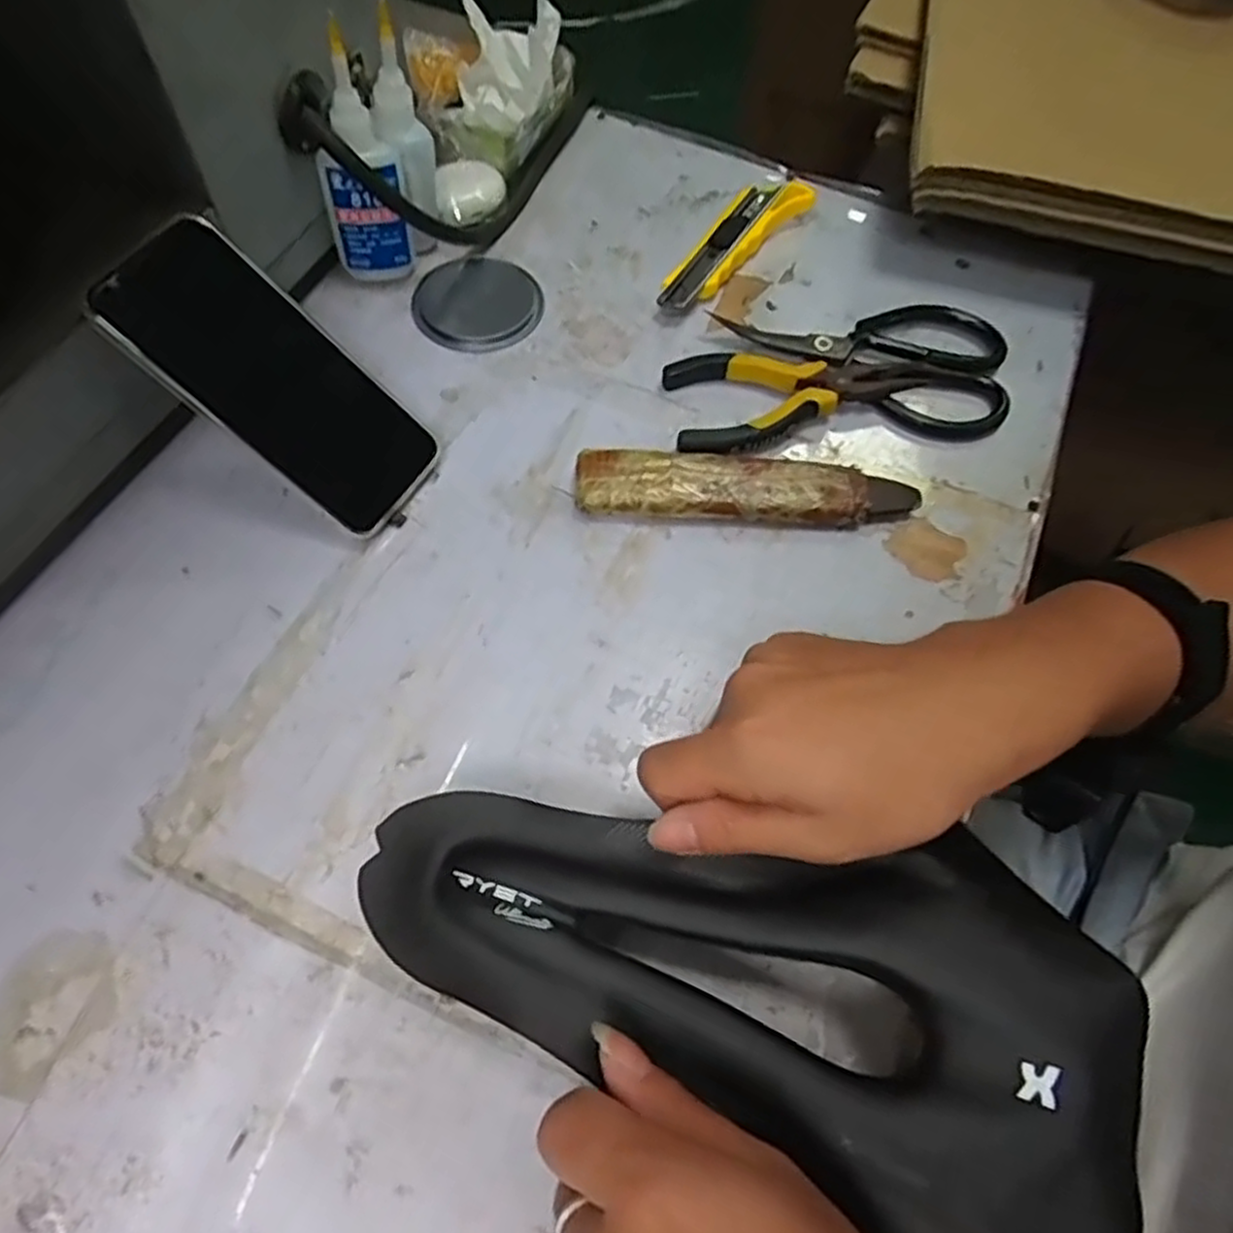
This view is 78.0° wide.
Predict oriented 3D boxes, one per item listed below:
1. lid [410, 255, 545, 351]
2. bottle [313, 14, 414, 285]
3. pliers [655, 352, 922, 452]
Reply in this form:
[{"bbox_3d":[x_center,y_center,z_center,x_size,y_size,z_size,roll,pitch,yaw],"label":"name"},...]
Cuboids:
[{"bbox_3d":[-0.090,-0.206,0.492,0.081,0.006,0.081,1,63,-2],"label":"lid"},{"bbox_3d":[-0.153,-0.260,0.448,0.044,0.130,0.031,-10,63,-7],"label":"bottle"},{"bbox_3d":[0.108,-0.130,0.453,0.150,0.022,0.068,-6,63,-6],"label":"pliers"}]

